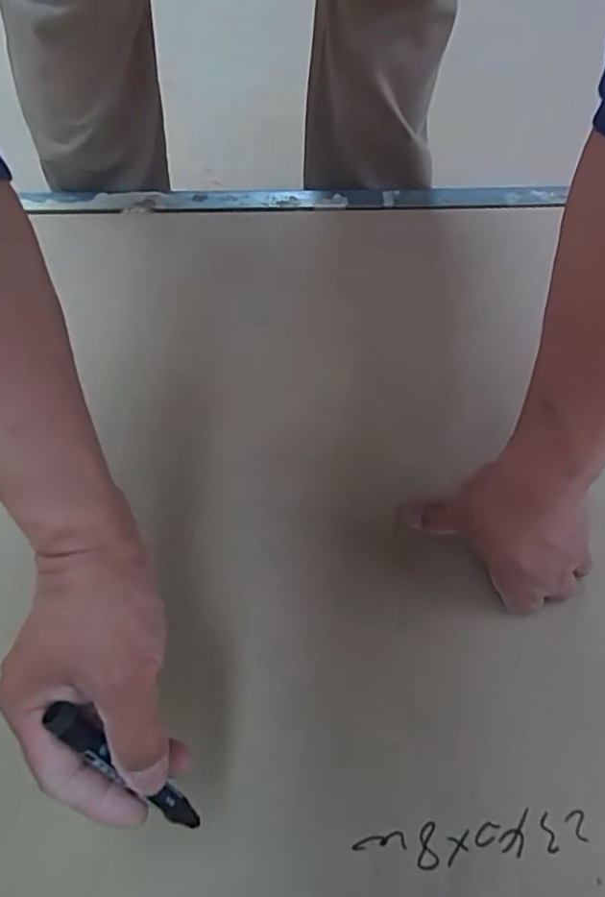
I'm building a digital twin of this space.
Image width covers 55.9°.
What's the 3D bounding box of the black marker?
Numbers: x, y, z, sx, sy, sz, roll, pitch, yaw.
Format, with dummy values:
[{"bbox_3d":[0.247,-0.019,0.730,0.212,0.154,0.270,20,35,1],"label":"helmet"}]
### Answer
[{"bbox_3d":[-0.089,0.166,0.295,0.013,0.110,0.012,-44,26,-19],"label":"black marker"}]

